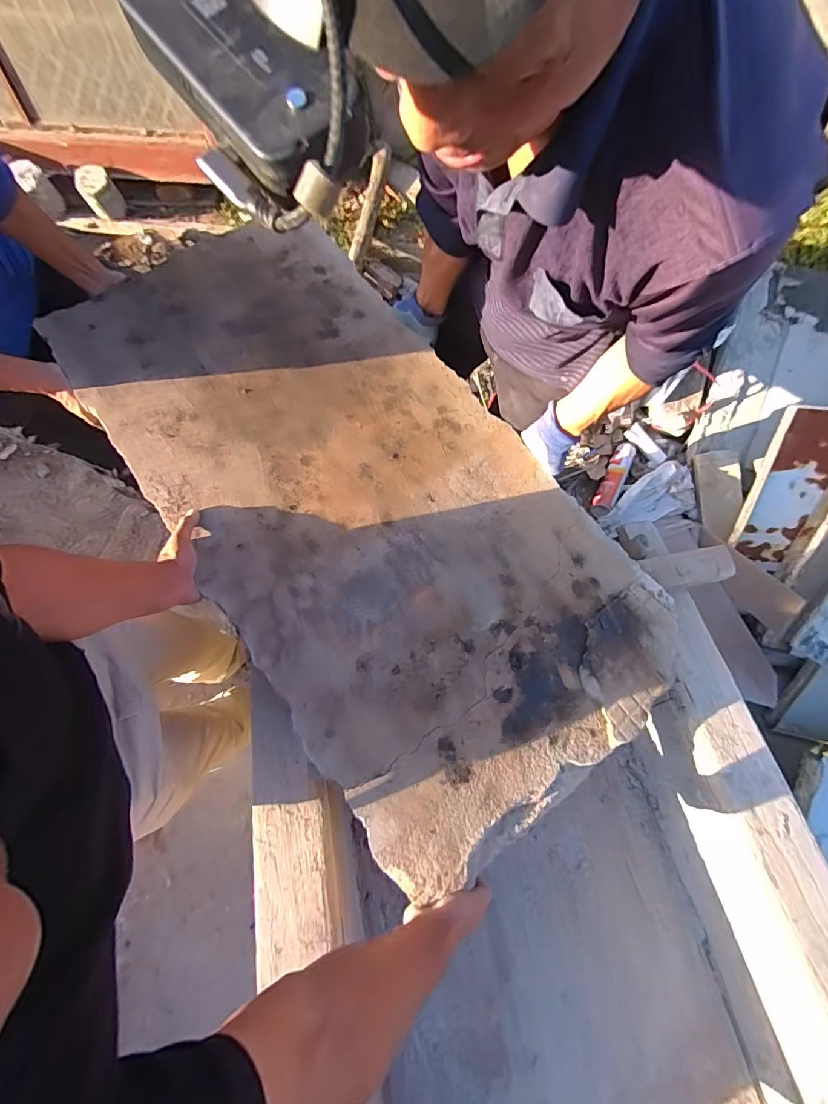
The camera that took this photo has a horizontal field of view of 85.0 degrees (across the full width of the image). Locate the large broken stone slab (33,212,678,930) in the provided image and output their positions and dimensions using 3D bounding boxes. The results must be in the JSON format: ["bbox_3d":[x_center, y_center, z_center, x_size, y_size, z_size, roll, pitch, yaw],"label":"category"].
[{"bbox_3d":[-0.101,-0.120,0.812,0.593,0.057,1.191,-33,74,-16],"label":"large broken stone slab"}]

